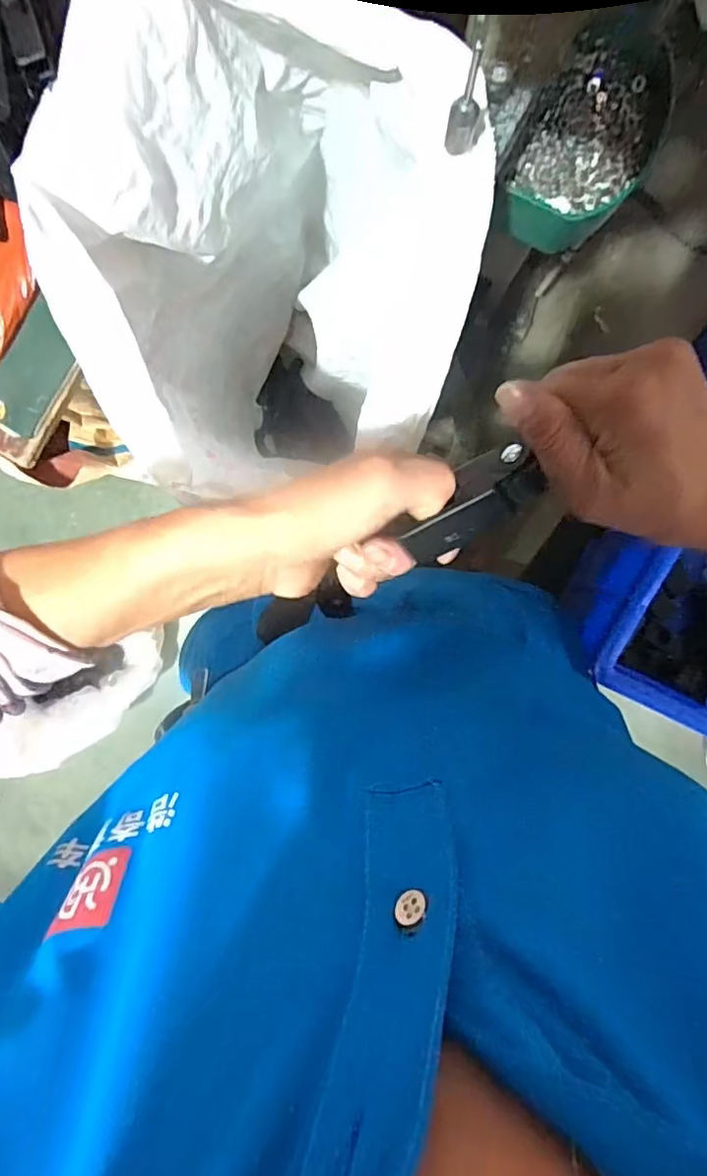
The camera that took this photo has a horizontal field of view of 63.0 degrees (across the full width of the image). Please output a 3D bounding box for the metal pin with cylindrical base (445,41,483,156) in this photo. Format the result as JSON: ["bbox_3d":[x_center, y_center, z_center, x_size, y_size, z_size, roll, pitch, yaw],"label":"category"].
[{"bbox_3d":[0.054,-0.231,0.278,0.012,0.055,0.013,0,96,1],"label":"metal pin with cylindrical base"}]

